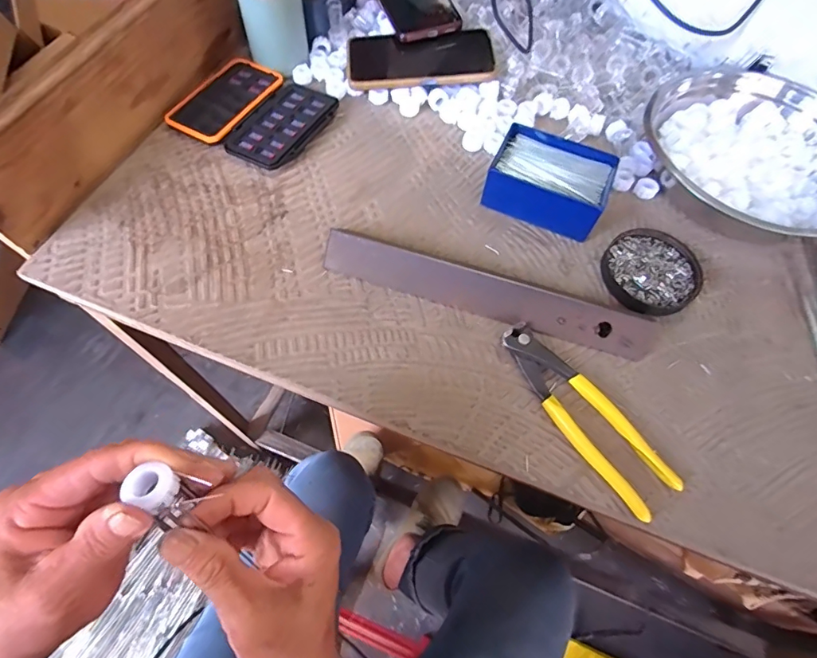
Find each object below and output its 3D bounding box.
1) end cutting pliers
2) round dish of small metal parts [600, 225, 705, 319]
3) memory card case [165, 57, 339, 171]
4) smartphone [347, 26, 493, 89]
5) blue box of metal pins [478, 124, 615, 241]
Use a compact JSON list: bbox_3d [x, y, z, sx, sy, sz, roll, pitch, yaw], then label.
[{"bbox_3d":[0.134,0.064,0.358,0.048,0.014,0.164,-32,69,-18],"label":"end cutting pliers"},{"bbox_3d":[0.227,-0.054,0.432,0.093,0.011,0.084,-38,70,-20],"label":"round dish of small metal parts"},{"bbox_3d":[-0.166,-0.239,0.504,0.152,0.011,0.127,25,64,10],"label":"memory card case"},{"bbox_3d":[0.014,-0.306,0.526,0.163,0.017,0.072,-2,71,3],"label":"smartphone"},{"bbox_3d":[0.140,-0.145,0.455,0.114,0.042,0.088,22,64,8],"label":"blue box of metal pins"}]

